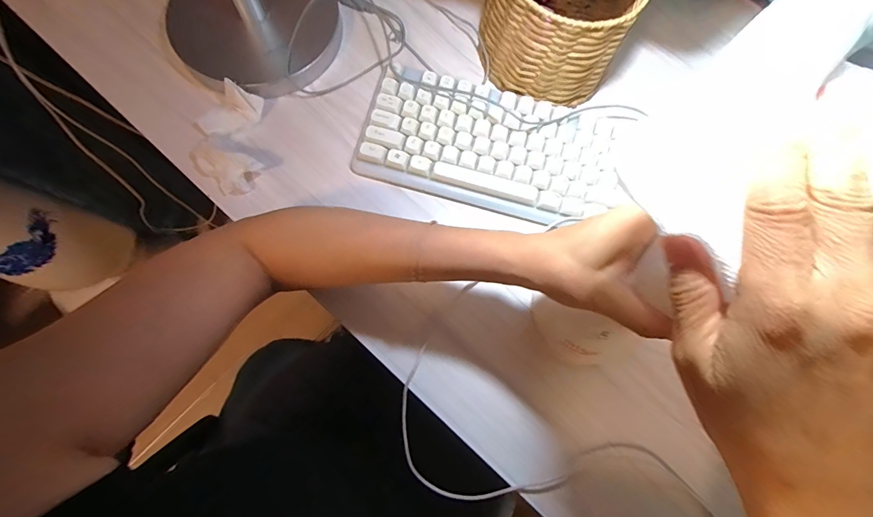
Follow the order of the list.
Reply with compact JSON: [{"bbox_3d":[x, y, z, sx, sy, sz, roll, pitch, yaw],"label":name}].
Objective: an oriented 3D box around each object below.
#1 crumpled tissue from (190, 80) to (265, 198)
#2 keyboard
[{"bbox_3d":[-0.204,-0.117,0.384,0.065,0.026,0.104,-10,77,-6],"label":"crumpled tissue"},{"bbox_3d":[0.057,-0.112,0.399,0.252,0.034,0.124,16,75,1],"label":"keyboard"}]

